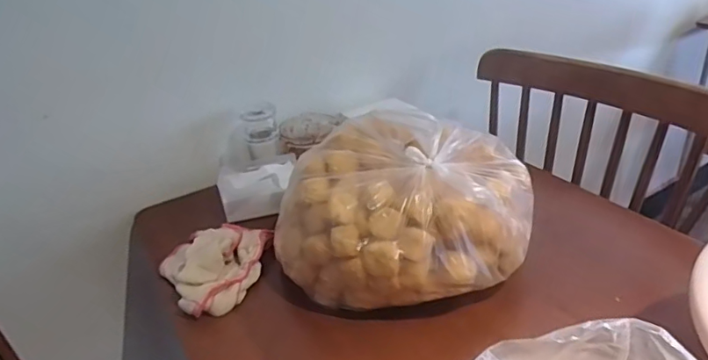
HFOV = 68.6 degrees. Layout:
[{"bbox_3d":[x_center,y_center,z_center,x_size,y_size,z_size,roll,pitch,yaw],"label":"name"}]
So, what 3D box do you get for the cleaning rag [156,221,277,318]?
[{"bbox_3d":[-0.168,0.096,0.660,0.139,0.053,0.135,-22,32,-26],"label":"cleaning rag"}]

